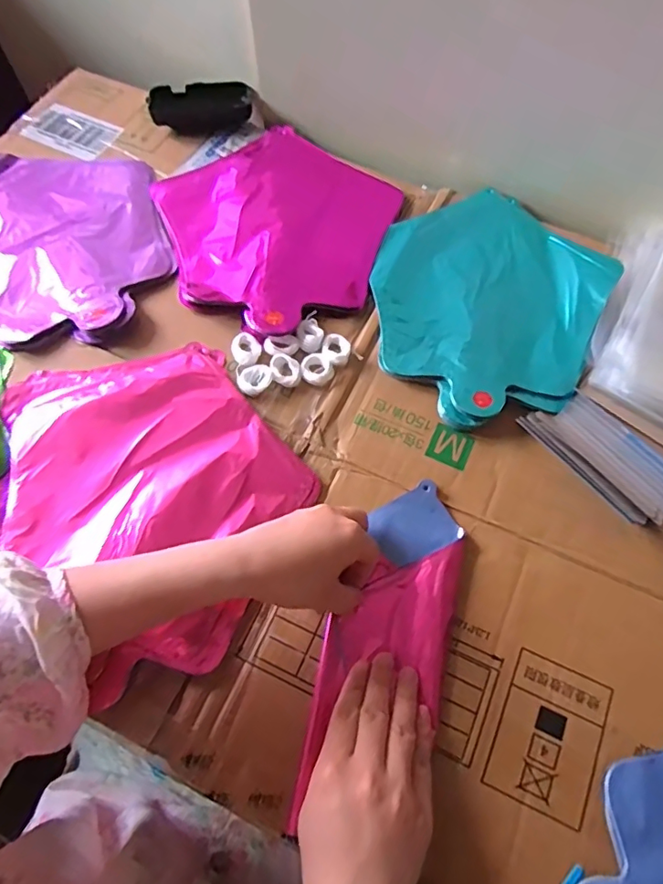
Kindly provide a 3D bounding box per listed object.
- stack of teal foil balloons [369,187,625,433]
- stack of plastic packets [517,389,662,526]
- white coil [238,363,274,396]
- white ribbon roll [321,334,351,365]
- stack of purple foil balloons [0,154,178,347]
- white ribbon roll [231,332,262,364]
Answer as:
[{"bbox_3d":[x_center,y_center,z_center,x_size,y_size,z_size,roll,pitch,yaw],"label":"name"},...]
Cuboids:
[{"bbox_3d":[0.138,-0.133,0.492,0.200,0.019,0.252,27,68,11],"label":"stack of teal foil balloons"},{"bbox_3d":[0.218,0.014,0.422,0.064,0.020,0.130,-40,72,-17],"label":"stack of plastic packets"},{"bbox_3d":[-0.067,-0.055,0.468,0.031,0.004,0.026,-40,72,-17],"label":"white coil"},{"bbox_3d":[0.004,-0.079,0.469,0.024,0.009,0.027,8,65,2],"label":"white ribbon roll"},{"bbox_3d":[-0.262,-0.200,0.513,0.236,0.015,0.225,24,67,10],"label":"stack of purple foil balloons"},{"bbox_3d":[-0.074,-0.081,0.468,0.025,0.009,0.026,0,65,-1],"label":"white ribbon roll"}]

